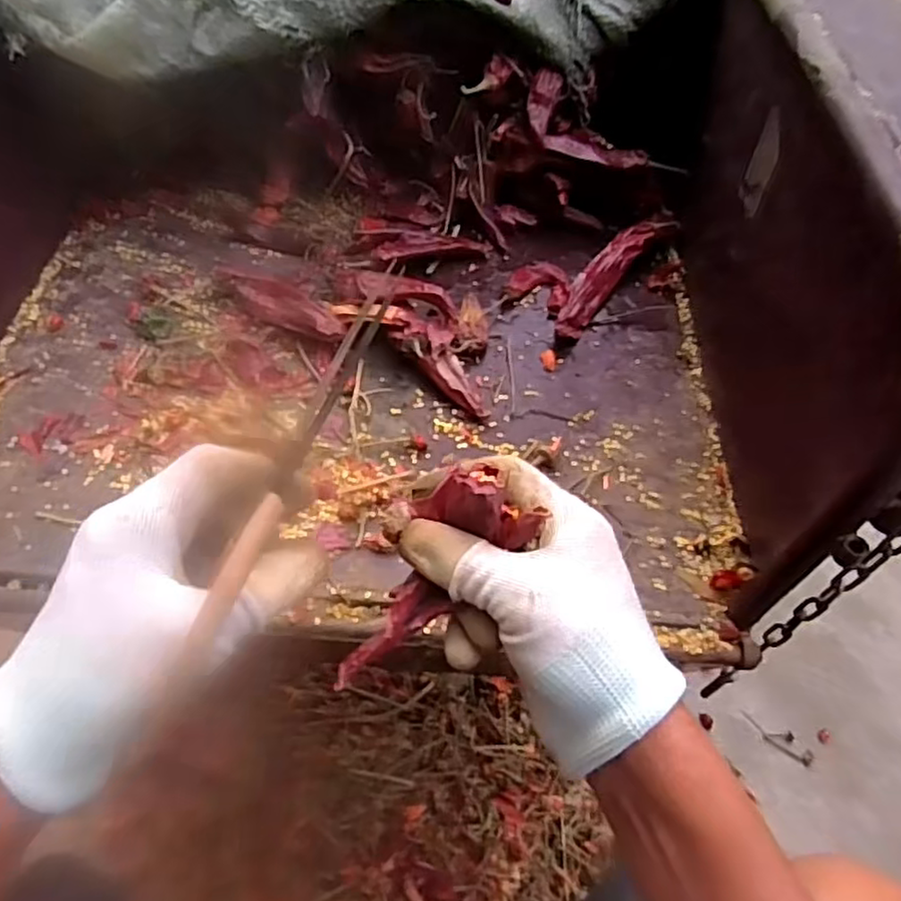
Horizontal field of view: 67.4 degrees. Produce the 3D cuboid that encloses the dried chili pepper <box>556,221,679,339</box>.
[{"bbox_3d":[0.135,-0.154,0.578,0.034,0.022,0.166,33,60,17],"label":"dried chili pepper"}]

